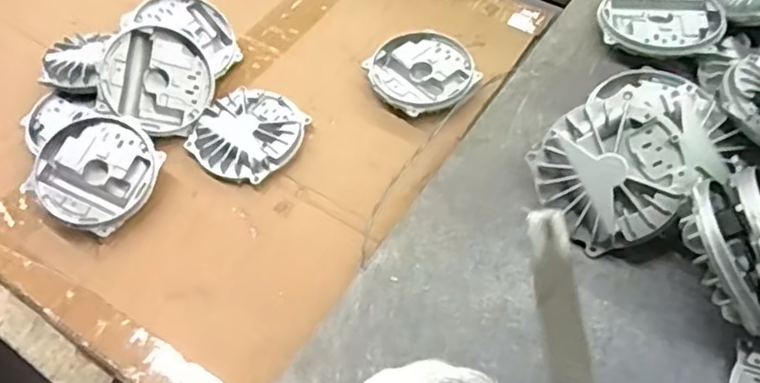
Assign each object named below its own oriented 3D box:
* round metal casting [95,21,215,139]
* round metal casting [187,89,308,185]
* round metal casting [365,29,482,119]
[{"bbox_3d":[-0.224,-0.115,0.632,0.104,0.024,0.111,1,89,-26],"label":"round metal casting"},{"bbox_3d":[-0.132,-0.059,0.624,0.103,0.025,0.108,-1,55,2],"label":"round metal casting"},{"bbox_3d":[0.043,-0.125,0.663,0.107,0.023,0.112,-1,55,2],"label":"round metal casting"}]

